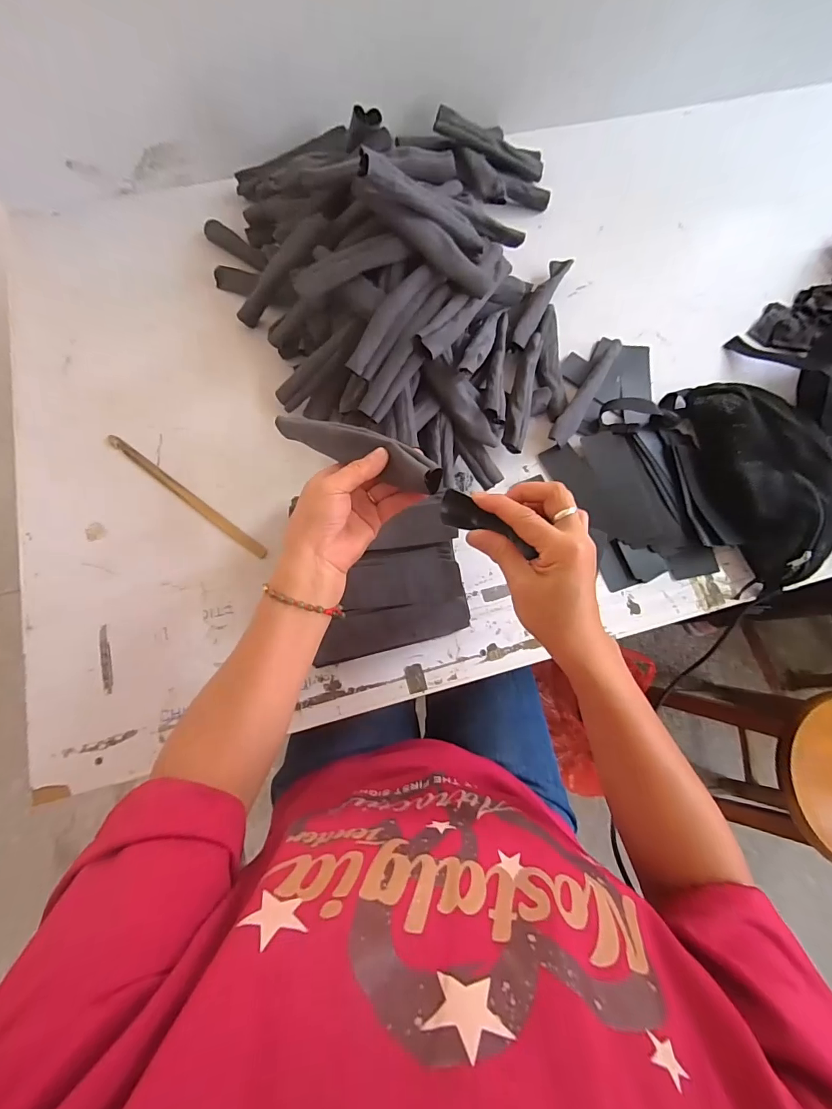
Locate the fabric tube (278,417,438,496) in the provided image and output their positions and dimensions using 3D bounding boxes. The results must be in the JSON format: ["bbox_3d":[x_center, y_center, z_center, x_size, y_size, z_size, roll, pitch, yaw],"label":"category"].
[{"bbox_3d":[-0.058,-0.100,0.406,0.184,0.023,0.030,24,76,24],"label":"fabric tube"}]

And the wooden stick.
[{"bbox_3d":[-0.299,-0.077,0.567,0.268,0.010,0.018,36,78,7],"label":"wooden stick"}]

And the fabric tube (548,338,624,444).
[{"bbox_3d":[0.235,-0.221,0.608,0.028,0.037,0.176,32,77,7],"label":"fabric tube"}]

